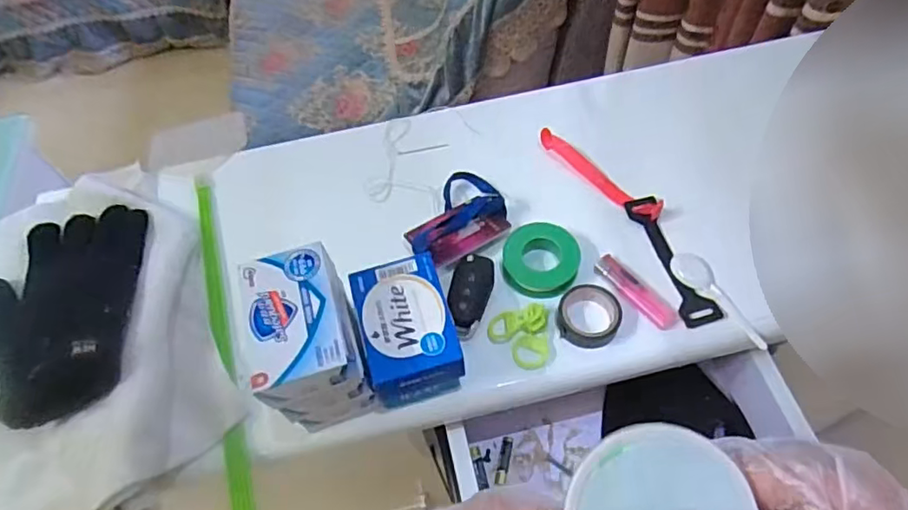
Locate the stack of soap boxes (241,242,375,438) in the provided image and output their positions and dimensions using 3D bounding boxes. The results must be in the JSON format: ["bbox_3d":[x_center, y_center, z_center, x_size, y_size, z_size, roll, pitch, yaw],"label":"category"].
[{"bbox_3d":[-0.102,0.064,0.422,0.067,0.101,0.101,-18,59,-7],"label":"stack of soap boxes"}]

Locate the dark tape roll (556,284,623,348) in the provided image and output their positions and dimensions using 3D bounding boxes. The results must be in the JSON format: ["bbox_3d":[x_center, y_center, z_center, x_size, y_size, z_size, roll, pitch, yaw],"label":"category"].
[{"bbox_3d":[0.113,0.051,0.481,0.051,0.019,0.050,-2,58,3],"label":"dark tape roll"}]

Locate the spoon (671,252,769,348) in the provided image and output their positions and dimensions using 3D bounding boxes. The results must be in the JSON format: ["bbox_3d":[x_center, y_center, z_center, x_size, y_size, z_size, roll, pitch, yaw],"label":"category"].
[{"bbox_3d":[0.229,0.034,0.493,0.027,0.008,0.102,-34,62,-16],"label":"spoon"}]

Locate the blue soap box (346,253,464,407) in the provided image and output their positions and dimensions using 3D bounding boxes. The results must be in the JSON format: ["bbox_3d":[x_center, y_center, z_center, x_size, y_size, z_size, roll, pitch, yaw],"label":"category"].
[{"bbox_3d":[-0.036,0.059,0.447,0.067,0.058,0.097,-16,59,-6],"label":"blue soap box"}]

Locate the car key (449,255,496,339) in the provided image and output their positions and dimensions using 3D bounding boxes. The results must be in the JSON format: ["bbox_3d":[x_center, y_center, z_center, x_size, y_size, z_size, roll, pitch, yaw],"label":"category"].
[{"bbox_3d":[0.013,0.034,0.494,0.034,0.016,0.075,8,59,9],"label":"car key"}]

